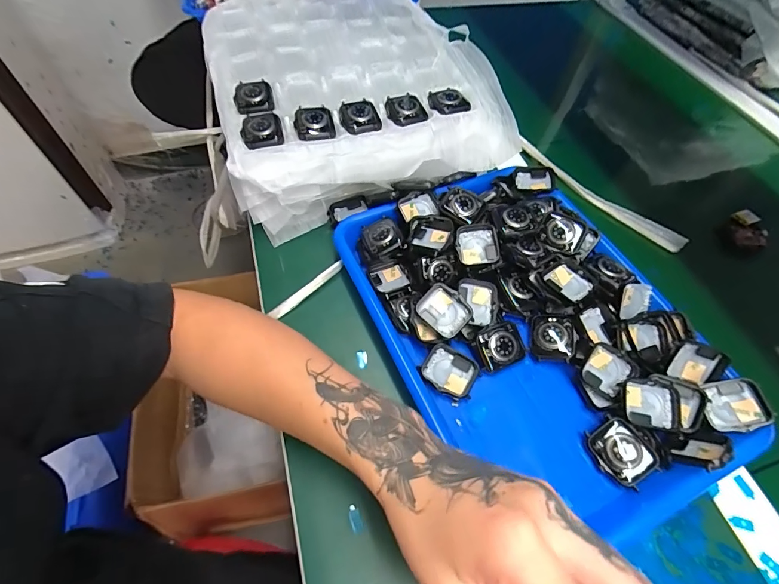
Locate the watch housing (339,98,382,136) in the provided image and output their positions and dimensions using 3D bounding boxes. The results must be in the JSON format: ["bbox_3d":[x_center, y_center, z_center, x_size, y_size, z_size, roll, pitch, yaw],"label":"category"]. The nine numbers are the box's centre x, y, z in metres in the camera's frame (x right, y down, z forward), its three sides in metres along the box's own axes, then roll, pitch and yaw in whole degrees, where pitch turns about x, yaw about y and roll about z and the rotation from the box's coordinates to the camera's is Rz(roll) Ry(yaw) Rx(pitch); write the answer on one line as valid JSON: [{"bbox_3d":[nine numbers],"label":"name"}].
[{"bbox_3d":[-0.031,-0.183,0.407,0.040,0.008,0.051,-7,58,-7],"label":"watch housing"}]

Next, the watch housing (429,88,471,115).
[{"bbox_3d":[0.063,-0.207,0.418,0.038,0.006,0.046,-13,59,-11],"label":"watch housing"}]

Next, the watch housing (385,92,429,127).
[{"bbox_3d":[0.017,-0.194,0.414,0.040,0.007,0.046,-12,59,-10],"label":"watch housing"}]

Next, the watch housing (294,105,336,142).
[{"bbox_3d":[-0.077,-0.173,0.398,0.038,0.009,0.052,-10,59,-9],"label":"watch housing"}]

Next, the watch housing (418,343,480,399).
[{"bbox_3d":[0.050,0.067,0.328,0.045,0.011,0.038,25,60,13],"label":"watch housing"}]

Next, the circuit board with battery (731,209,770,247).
[{"bbox_3d":[0.410,-0.072,0.445,0.031,0.013,0.046,7,57,2],"label":"circuit board with battery"}]

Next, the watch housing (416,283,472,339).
[{"bbox_3d":[0.048,0.016,0.339,0.041,0.009,0.037,38,84,8],"label":"watch housing"}]

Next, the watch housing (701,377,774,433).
[{"bbox_3d":[0.274,0.090,0.309,0.041,0.010,0.038,-16,63,18],"label":"watch housing"}]

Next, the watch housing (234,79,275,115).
[{"bbox_3d":[-0.147,-0.212,0.421,0.040,0.013,0.049,-14,59,-12],"label":"watch housing"}]

